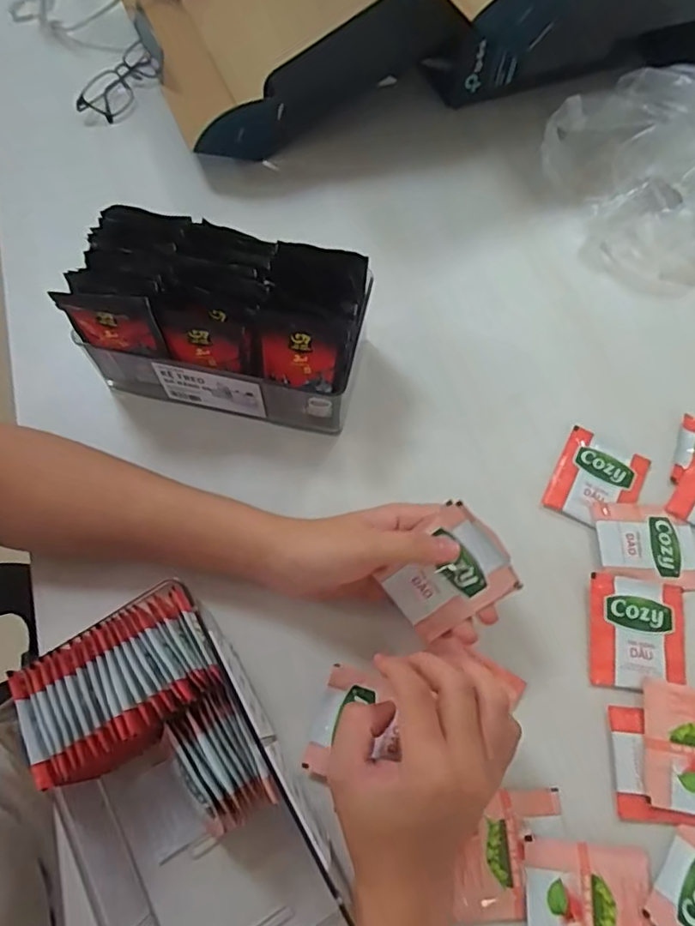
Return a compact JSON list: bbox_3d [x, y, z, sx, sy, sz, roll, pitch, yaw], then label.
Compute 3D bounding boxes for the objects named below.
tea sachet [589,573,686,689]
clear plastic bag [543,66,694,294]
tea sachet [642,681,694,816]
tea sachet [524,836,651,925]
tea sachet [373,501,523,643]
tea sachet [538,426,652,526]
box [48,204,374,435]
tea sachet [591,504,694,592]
[{"bbox_3d":[0.203,0.119,0.398,0.065,0.005,0.075,8,66,3],"label":"tea sachet"},{"bbox_3d":[0.339,-0.278,0.546,0.245,0.065,0.206,-16,67,-8],"label":"clear plastic bag"},{"bbox_3d":[0.223,0.185,0.367,0.062,0.008,0.074,8,66,3],"label":"tea sachet"},{"bbox_3d":[0.141,0.261,0.333,0.071,0.004,0.065,5,66,1],"label":"tea sachet"},{"bbox_3d":[0.063,0.072,0.366,0.074,0.011,0.062,-42,82,19],"label":"tea sachet"},{"bbox_3d":[0.196,0.014,0.446,0.064,0.004,0.076,27,68,11],"label":"tea sachet"},{"bbox_3d":[-0.092,-0.106,0.444,0.203,0.108,0.100,10,66,4],"label":"box"},{"bbox_3d":[0.224,0.060,0.424,0.074,0.004,0.062,3,66,1],"label":"tea sachet"}]

